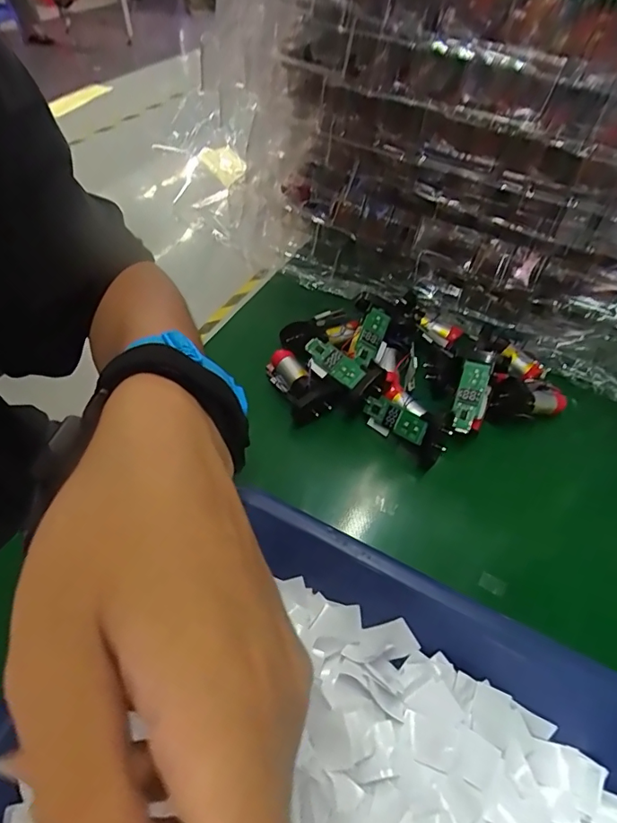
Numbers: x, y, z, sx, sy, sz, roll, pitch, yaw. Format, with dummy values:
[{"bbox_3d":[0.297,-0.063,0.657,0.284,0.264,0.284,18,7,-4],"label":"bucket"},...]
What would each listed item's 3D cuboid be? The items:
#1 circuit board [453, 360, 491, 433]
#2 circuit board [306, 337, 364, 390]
[{"bbox_3d":[0.095,-0.009,0.296,0.015,0.005,0.042,16,83,12],"label":"circuit board"},{"bbox_3d":[0.016,-0.031,0.311,0.041,0.004,0.015,42,88,20],"label":"circuit board"}]

